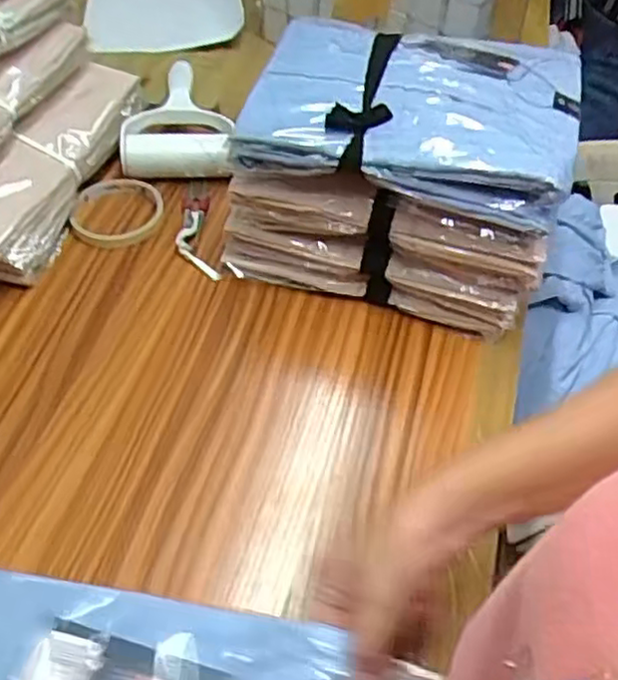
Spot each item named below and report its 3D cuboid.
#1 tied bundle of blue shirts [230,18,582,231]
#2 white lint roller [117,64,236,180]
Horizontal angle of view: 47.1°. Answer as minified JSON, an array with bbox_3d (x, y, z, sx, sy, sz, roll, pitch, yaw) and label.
[{"bbox_3d":[0.083,-0.186,0.570,0.253,0.048,0.201,10,51,4],"label":"tied bundle of blue shirts"},{"bbox_3d":[-0.129,-0.215,0.718,0.104,0.045,0.125,3,51,-2],"label":"white lint roller"}]

